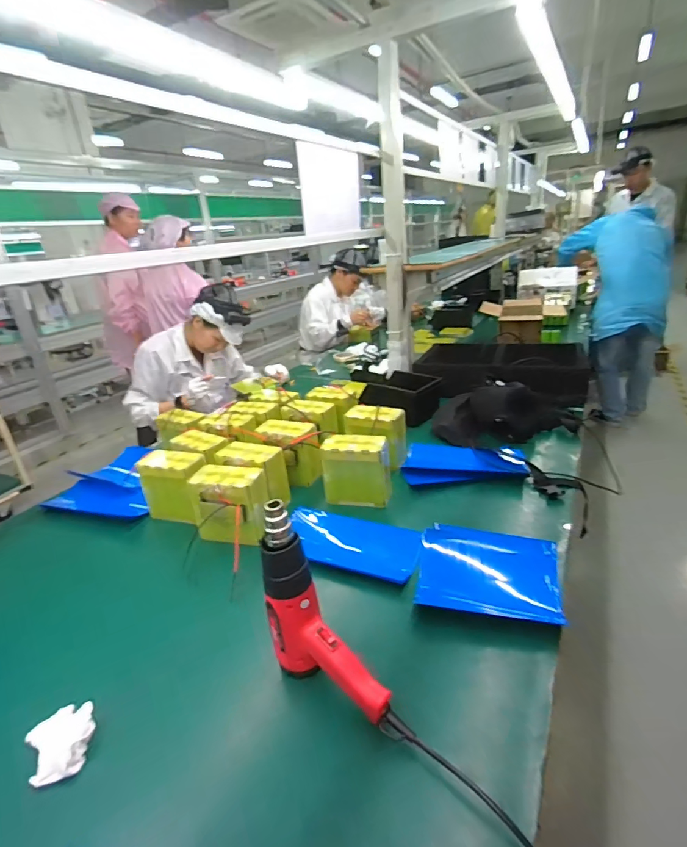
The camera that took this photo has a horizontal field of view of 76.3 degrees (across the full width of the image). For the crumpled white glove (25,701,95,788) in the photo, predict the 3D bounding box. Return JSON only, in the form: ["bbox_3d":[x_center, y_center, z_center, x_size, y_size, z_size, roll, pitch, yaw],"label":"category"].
[{"bbox_3d":[-0.356,0.406,0.554,0.073,0.030,0.078,-17,26,-26],"label":"crumpled white glove"}]

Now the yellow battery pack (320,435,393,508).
[{"bbox_3d":[0.029,0.103,0.992,0.146,0.139,0.071,0,24,13],"label":"yellow battery pack"}]

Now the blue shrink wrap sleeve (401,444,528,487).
[{"bbox_3d":[0.309,0.096,1.139,0.298,0.023,0.194,-2,23,7],"label":"blue shrink wrap sleeve"}]

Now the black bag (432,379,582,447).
[{"bbox_3d":[0.459,-0.047,1.274,0.387,0.142,0.220,-7,23,-4],"label":"black bag"}]

